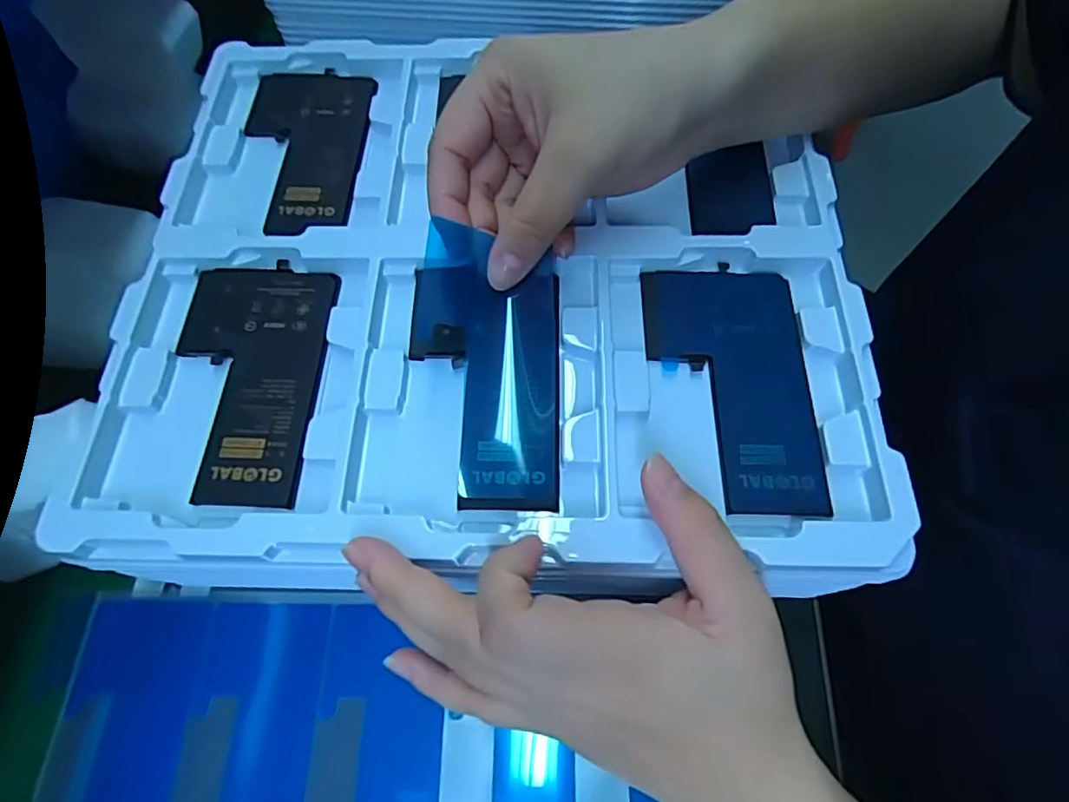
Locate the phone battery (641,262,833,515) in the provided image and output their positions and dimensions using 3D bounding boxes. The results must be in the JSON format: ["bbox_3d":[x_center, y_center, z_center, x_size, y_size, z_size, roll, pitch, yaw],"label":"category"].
[{"bbox_3d":[0.081,-0.008,0.238,0.062,0.006,0.109,-1,65,3],"label":"phone battery"}]

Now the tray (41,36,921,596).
[{"bbox_3d":[-0.019,-0.062,0.262,0.312,0.020,0.278,-1,65,3],"label":"tray"}]

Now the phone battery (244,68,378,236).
[{"bbox_3d":[-0.124,-0.132,0.298,0.068,0.005,0.111,1,66,4],"label":"phone battery"}]

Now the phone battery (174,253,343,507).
[{"bbox_3d":[-0.123,-0.011,0.244,0.065,0.005,0.110,-2,65,3],"label":"phone battery"}]

